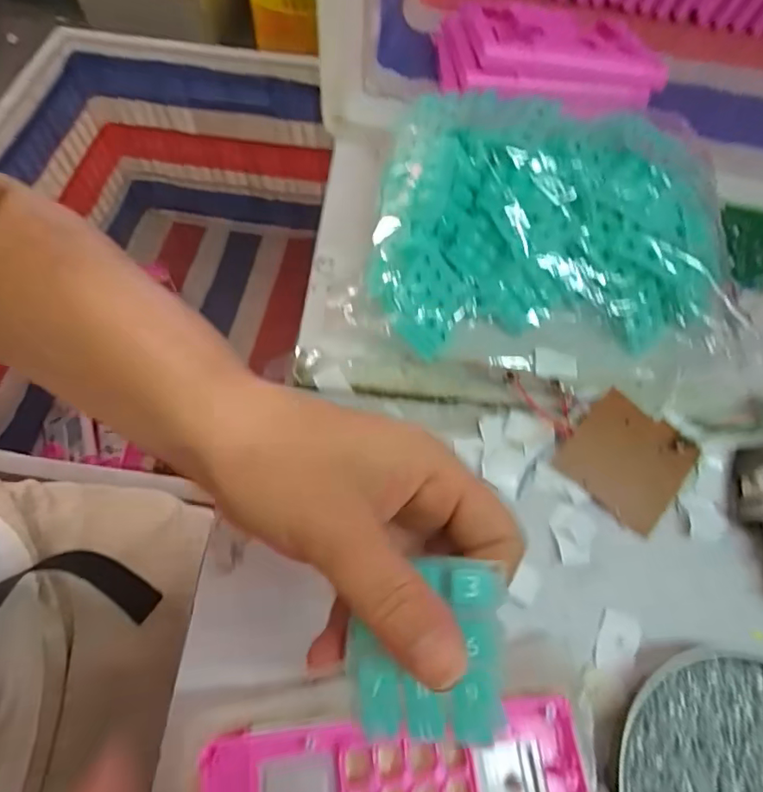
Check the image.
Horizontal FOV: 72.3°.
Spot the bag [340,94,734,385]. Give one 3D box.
[{"bbox_3d":[0.121,-0.105,0.357,0.250,0.090,0.184,12,64,6],"label":"bag"}]

